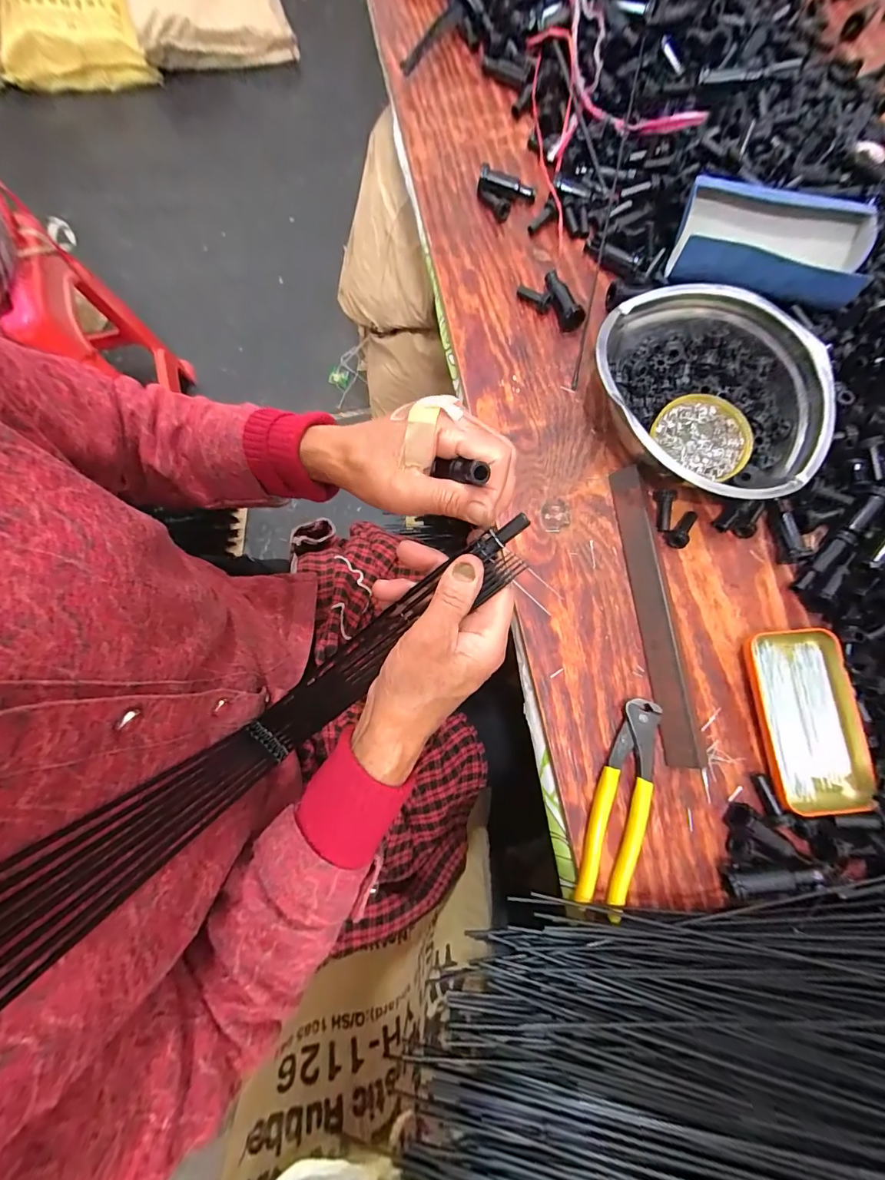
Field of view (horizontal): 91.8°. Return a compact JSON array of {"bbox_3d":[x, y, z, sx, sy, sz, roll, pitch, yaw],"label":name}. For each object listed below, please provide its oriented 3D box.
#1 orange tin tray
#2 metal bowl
[{"bbox_3d":[0.307,0.106,0.358,0.075,0.018,0.141,-4,78,-2],"label":"orange tin tray"},{"bbox_3d":[0.236,-0.175,0.392,0.200,0.067,0.195,0,78,-1],"label":"metal bowl"}]

